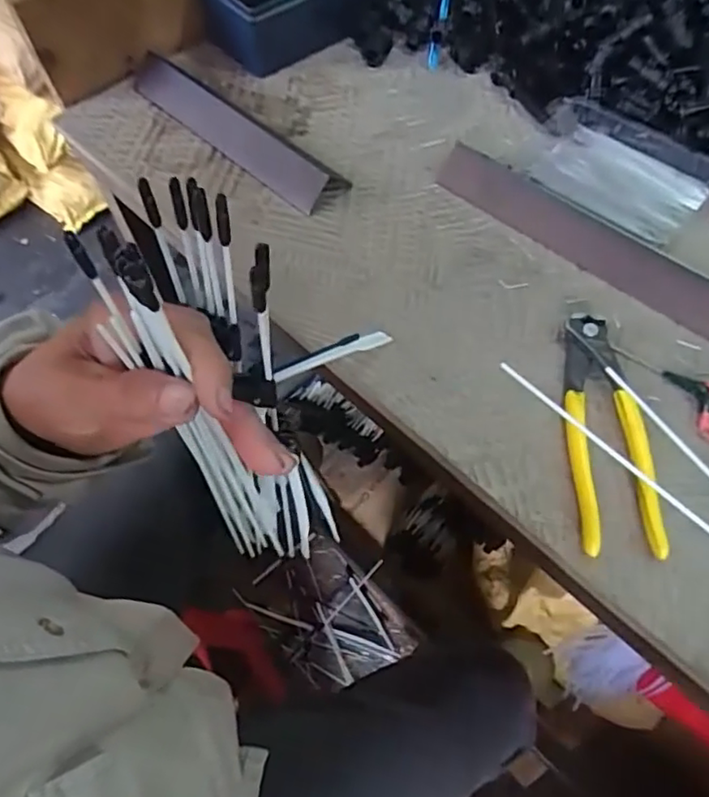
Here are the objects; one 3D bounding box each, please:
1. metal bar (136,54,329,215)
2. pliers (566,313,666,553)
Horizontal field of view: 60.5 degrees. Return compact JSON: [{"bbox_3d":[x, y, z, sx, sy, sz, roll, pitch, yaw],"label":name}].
[{"bbox_3d":[-0.117,-0.238,0.536,0.030,0.021,0.241,-40,66,-19],"label":"metal bar"},{"bbox_3d":[0.154,0.016,0.382,0.048,0.017,0.161,0,59,2],"label":"pliers"}]

